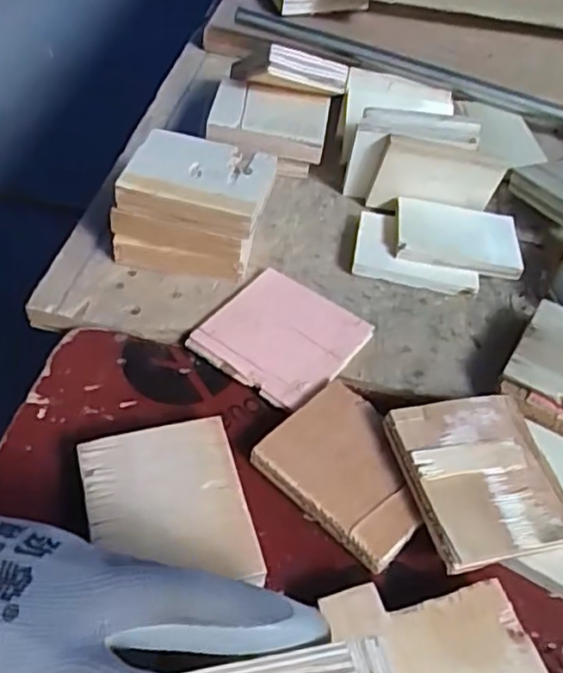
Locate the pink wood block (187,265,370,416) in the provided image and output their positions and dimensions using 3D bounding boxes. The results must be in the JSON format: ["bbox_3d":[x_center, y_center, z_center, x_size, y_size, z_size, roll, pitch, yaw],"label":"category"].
[{"bbox_3d":[0.000,-0.001,0.438,0.089,0.008,0.088,33,54,17],"label":"pink wood block"}]

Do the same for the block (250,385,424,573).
[{"bbox_3d":[0.040,0.074,0.373,0.071,0.013,0.091,-35,64,-31],"label":"block"}]

